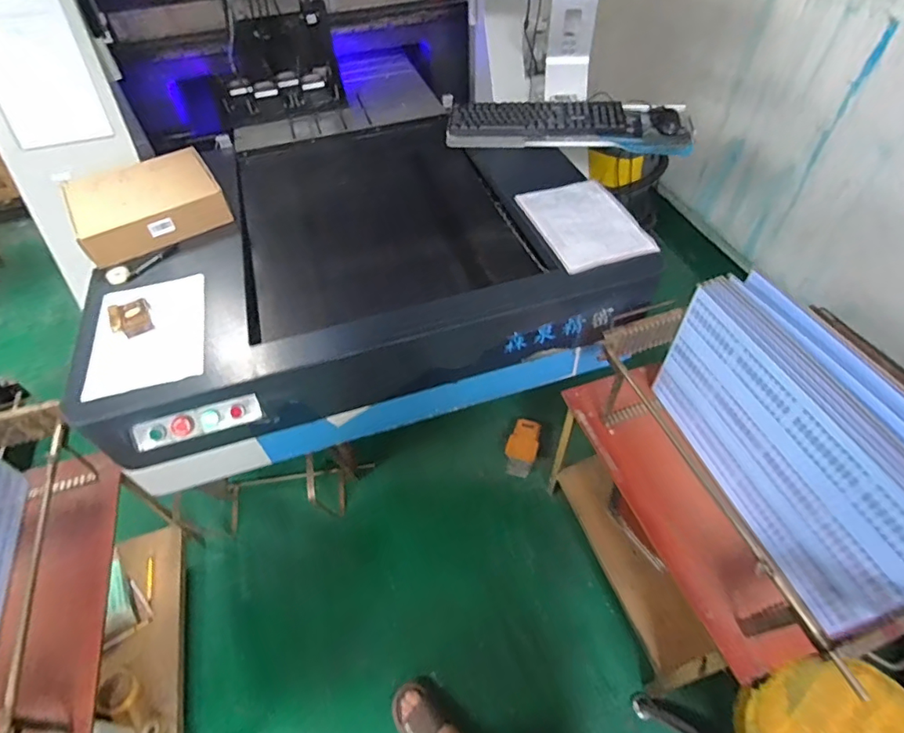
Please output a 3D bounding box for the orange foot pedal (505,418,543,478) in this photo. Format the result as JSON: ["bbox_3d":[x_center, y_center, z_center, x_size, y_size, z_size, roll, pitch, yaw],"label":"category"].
[{"bbox_3d":[0.246,0.278,1.700,0.099,0.104,0.210,14,52,13],"label":"orange foot pedal"}]

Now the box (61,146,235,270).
[{"bbox_3d":[-0.746,-0.408,1.212,0.332,0.093,0.267,-28,55,-19],"label":"box"}]

